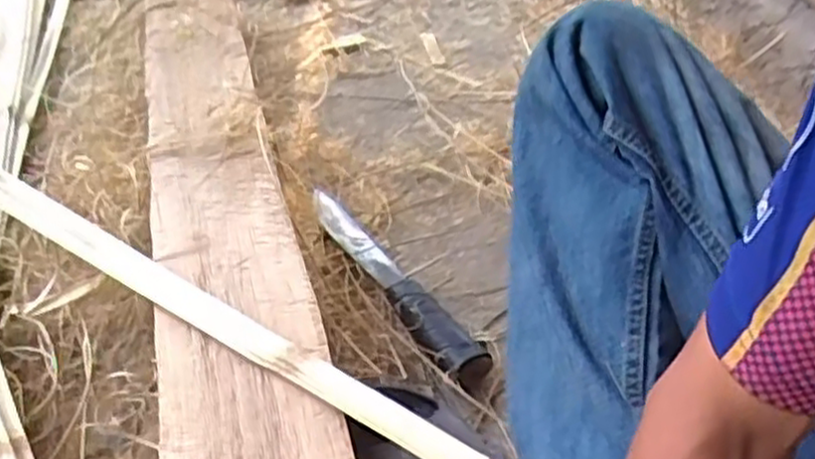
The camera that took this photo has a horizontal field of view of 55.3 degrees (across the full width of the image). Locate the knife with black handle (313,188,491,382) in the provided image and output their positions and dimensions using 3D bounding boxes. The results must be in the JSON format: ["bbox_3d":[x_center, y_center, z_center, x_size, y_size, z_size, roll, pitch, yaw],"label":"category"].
[{"bbox_3d":[-0.020,0.039,0.811,0.049,0.030,0.305,-19,46,-27],"label":"knife with black handle"}]

